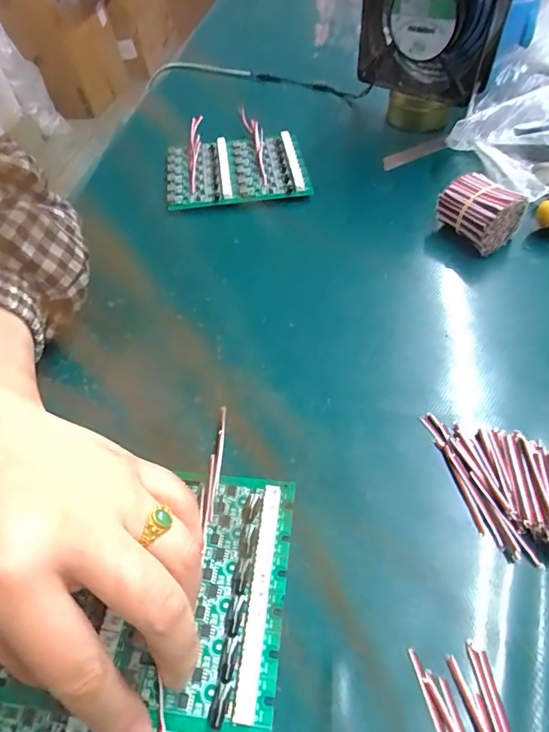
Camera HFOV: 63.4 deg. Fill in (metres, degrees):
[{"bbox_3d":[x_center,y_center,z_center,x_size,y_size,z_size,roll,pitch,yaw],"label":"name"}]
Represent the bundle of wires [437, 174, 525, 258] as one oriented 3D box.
[{"bbox_3d":[0.149,-0.111,0.329,0.040,0.041,0.053,-35,58,-20],"label":"bundle of wires"}]

